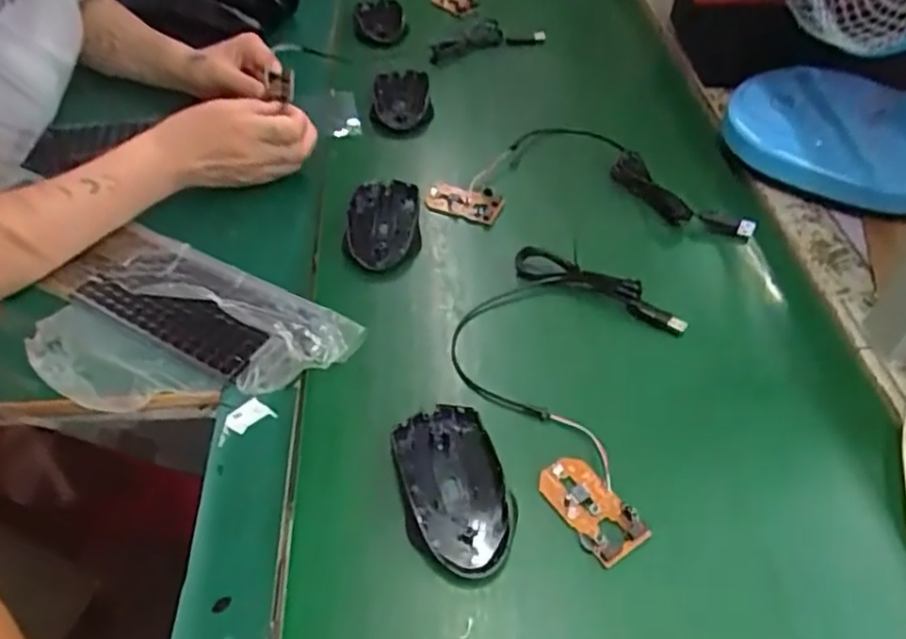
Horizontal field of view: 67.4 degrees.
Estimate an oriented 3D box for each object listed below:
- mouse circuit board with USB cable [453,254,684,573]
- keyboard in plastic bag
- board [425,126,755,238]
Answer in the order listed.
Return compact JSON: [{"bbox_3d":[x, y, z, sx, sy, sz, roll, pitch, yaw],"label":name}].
[{"bbox_3d":[0.070,0.040,0.473,0.156,0.012,0.228,15,48,14],"label":"mouse circuit board with USB cable"},{"bbox_3d":[-0.205,0.013,0.501,0.254,0.030,0.151,20,50,18],"label":"keyboard in plastic bag"},{"bbox_3d":[0.120,-0.138,0.627,0.278,0.024,0.139,4,46,4],"label":"board"}]

